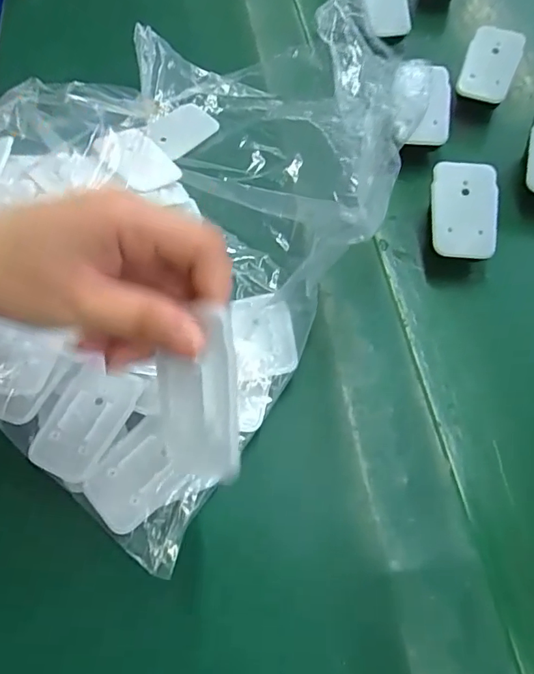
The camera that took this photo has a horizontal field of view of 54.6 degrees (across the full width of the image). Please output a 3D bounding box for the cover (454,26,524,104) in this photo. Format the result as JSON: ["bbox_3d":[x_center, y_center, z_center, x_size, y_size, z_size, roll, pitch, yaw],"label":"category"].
[{"bbox_3d":[0.181,-0.220,0.418,0.041,0.009,0.055,19,97,11],"label":"cover"}]

